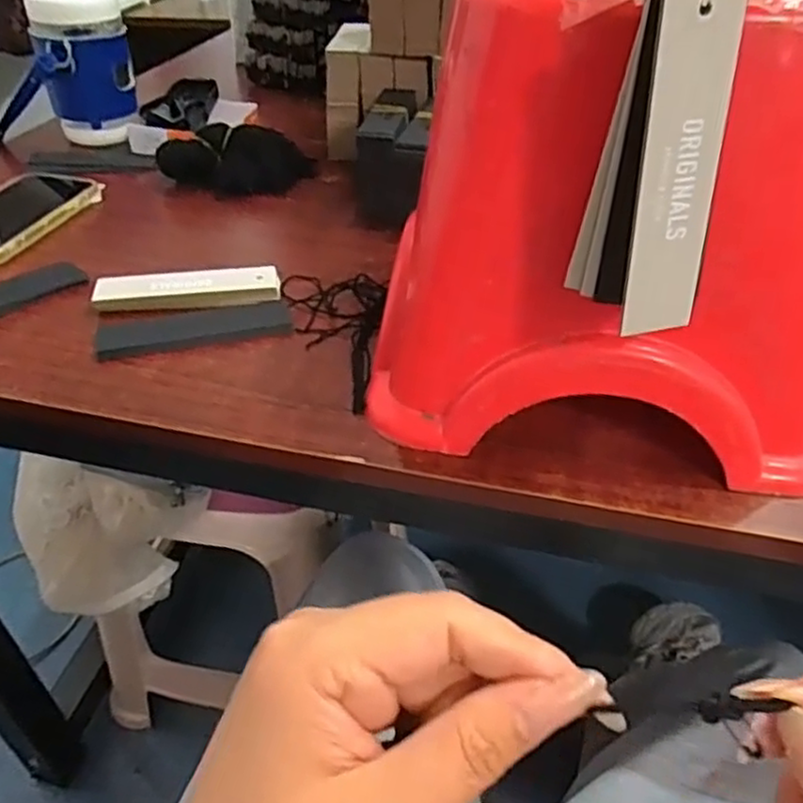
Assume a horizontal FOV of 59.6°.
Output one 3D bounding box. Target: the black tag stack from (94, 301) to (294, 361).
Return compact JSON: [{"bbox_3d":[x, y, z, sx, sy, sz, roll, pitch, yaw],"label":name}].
[{"bbox_3d":[-0.139,-0.049,0.475,0.126,0.005,0.038,-12,41,-14],"label":"black tag stack"}]

